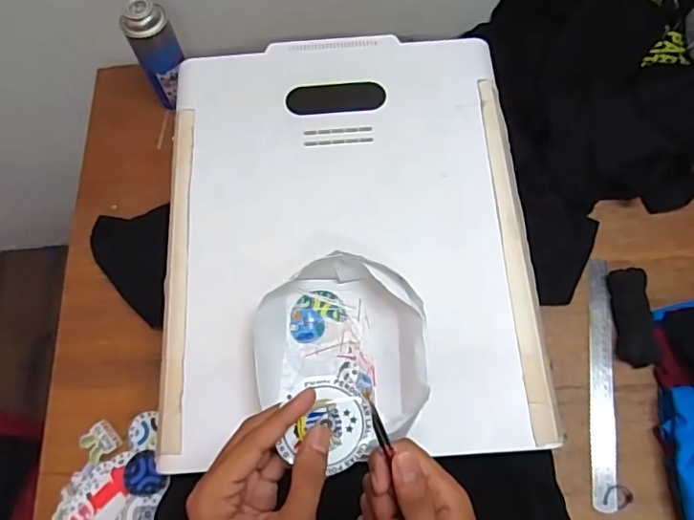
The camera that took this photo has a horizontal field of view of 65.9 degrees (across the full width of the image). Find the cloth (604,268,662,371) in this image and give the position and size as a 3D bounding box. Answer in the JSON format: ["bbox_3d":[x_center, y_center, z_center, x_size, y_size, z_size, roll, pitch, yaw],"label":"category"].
[{"bbox_3d":[0.379,0.075,0.709,0.047,0.029,0.127,3,68,3],"label":"cloth"}]

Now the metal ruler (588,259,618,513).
[{"bbox_3d":[0.332,0.151,0.695,0.032,0.005,0.317,4,69,13],"label":"metal ruler"}]

